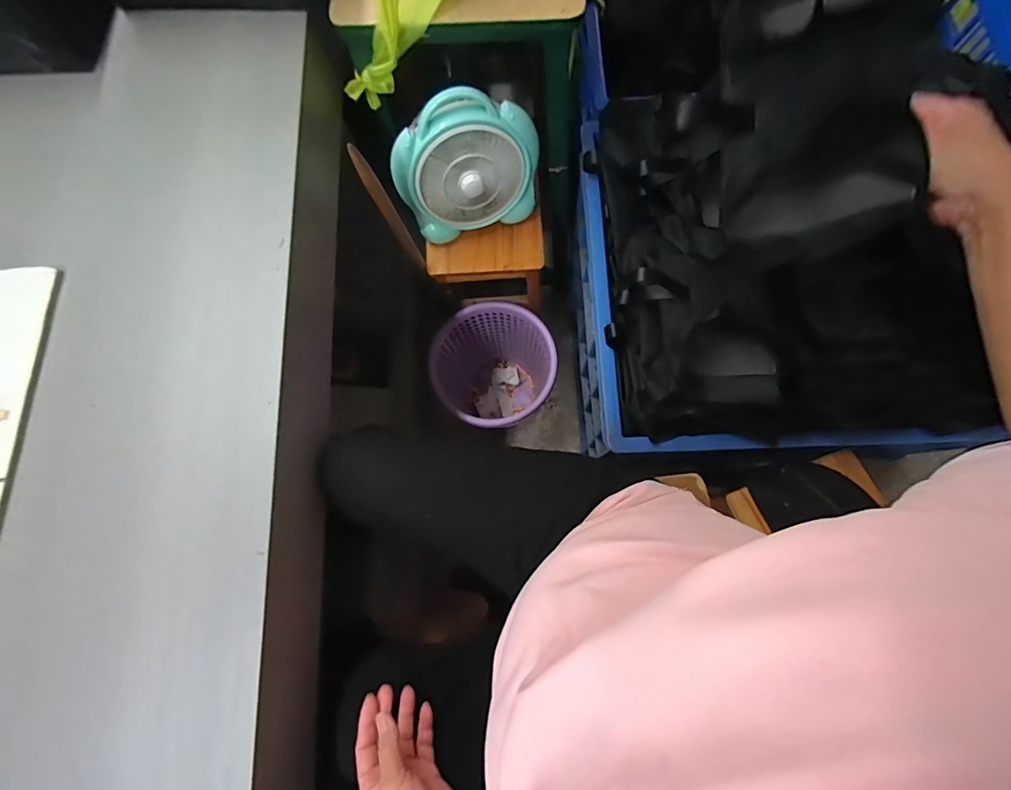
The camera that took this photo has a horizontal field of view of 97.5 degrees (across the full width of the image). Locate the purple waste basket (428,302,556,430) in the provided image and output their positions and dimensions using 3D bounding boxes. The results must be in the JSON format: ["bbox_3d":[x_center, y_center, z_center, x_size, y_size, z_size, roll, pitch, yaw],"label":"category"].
[{"bbox_3d":[-0.027,-0.043,1.075,0.267,0.280,0.258,-1,76,4],"label":"purple waste basket"}]

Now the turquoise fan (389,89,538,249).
[{"bbox_3d":[-0.069,-0.394,0.757,0.233,0.253,0.100,-11,62,-2],"label":"turquoise fan"}]

